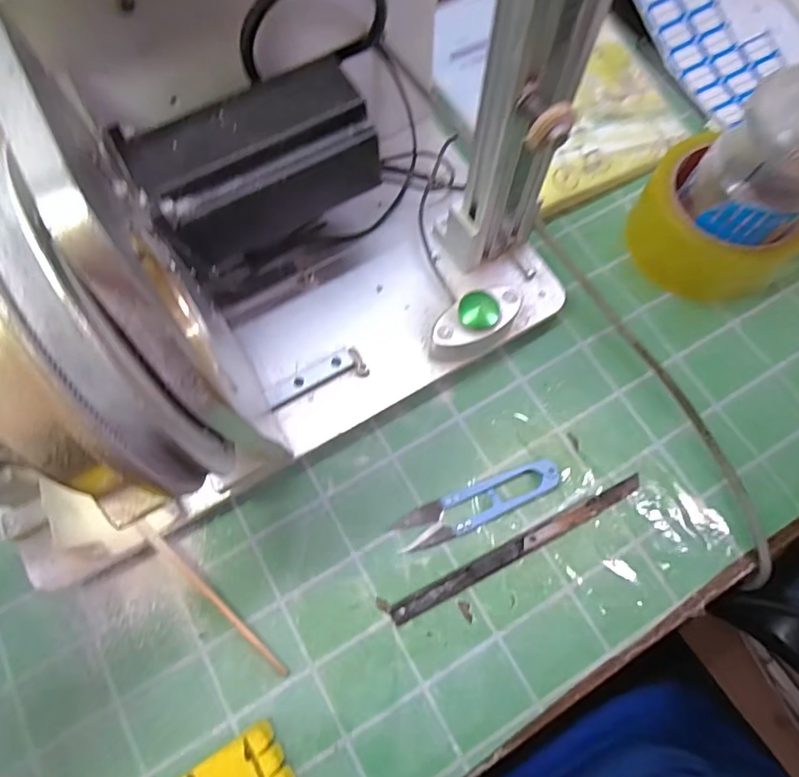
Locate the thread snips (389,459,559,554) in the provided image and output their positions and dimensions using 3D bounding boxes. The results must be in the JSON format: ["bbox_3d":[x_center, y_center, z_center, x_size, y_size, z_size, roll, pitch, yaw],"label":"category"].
[{"bbox_3d":[0.046,0.068,0.298,0.100,0.008,0.023,-21,73,-7],"label":"thread snips"}]

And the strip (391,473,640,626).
[{"bbox_3d":[0.069,0.091,0.291,0.160,0.007,0.011,-26,74,-9],"label":"strip"}]

